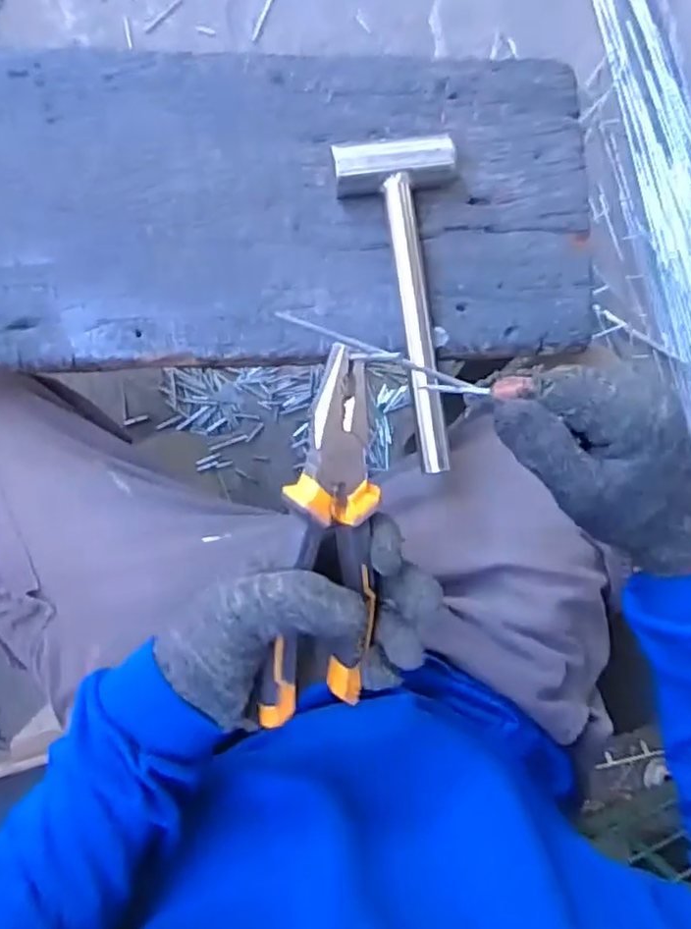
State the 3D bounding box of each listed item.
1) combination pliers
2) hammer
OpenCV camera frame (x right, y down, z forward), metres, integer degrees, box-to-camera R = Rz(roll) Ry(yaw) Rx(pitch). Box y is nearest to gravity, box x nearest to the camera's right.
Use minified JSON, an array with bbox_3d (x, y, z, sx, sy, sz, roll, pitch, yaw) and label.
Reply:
[{"bbox_3d":[-0.011,0.039,0.350,0.052,0.022,0.190,-3,103,-32],"label":"combination pliers"},{"bbox_3d":[0.059,-0.124,0.541,0.090,0.040,0.254,-11,90,-9],"label":"hammer"}]

